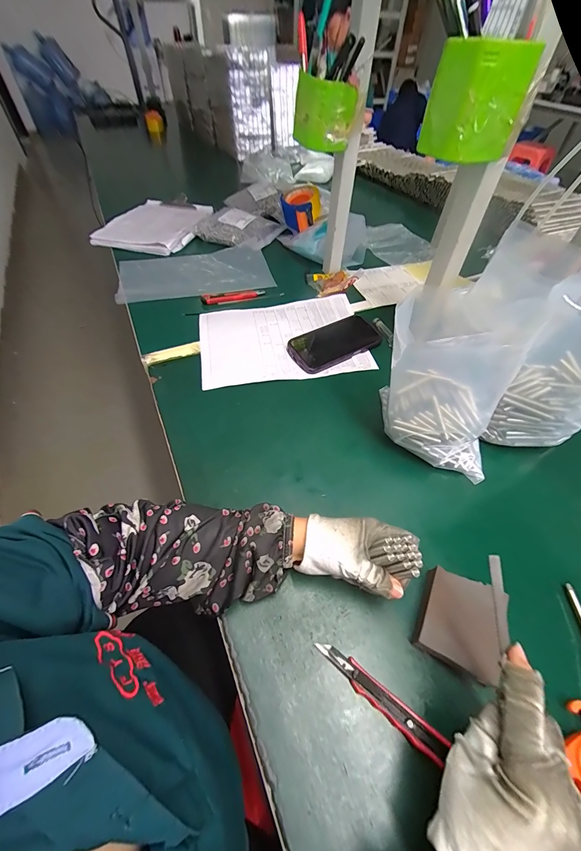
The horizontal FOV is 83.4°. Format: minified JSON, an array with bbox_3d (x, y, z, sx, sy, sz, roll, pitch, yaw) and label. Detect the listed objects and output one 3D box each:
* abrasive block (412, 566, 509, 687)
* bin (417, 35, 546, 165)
[{"bbox_3d":[0.157,0.181,0.304,0.068,0.015,0.075,12,61,28],"label":"abrasive block"},{"bbox_3d":[0.181,-0.321,0.325,0.068,0.081,0.065,-25,56,-19],"label":"bin"}]

